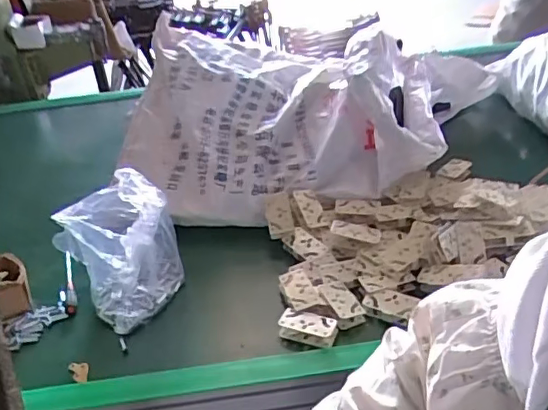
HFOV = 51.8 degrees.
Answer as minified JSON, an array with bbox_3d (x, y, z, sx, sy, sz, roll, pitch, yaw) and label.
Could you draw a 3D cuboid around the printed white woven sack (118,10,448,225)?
[{"bbox_3d":[0.008,-0.207,1.131,0.591,0.203,0.475,-12,35,-9],"label":"printed white woven sack"}]

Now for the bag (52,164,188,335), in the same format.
[{"bbox_3d":[-0.215,0.074,0.806,0.155,0.216,0.156,-13,35,-11],"label":"bag"}]

